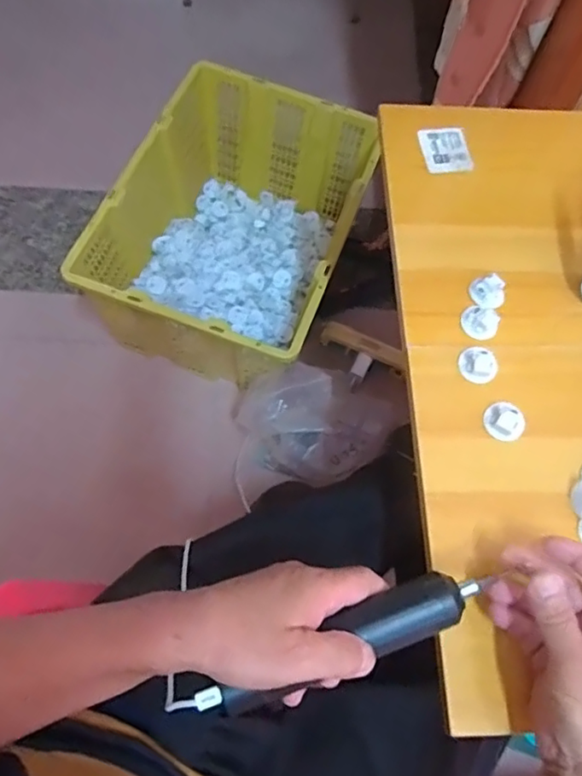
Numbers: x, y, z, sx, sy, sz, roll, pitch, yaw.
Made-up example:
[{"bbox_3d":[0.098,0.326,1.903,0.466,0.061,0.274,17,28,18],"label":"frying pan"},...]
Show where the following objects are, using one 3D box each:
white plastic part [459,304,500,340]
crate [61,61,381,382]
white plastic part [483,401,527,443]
[{"bbox_3d":[0.169,-0.060,0.521,0.028,0.012,0.032,-33,72,-14],"label":"white plastic part"},{"bbox_3d":[-0.094,-0.260,1.007,0.371,0.245,0.479,17,68,5],"label":"crate"},{"bbox_3d":[0.178,0.028,0.485,0.029,0.016,0.033,5,67,0],"label":"white plastic part"}]

